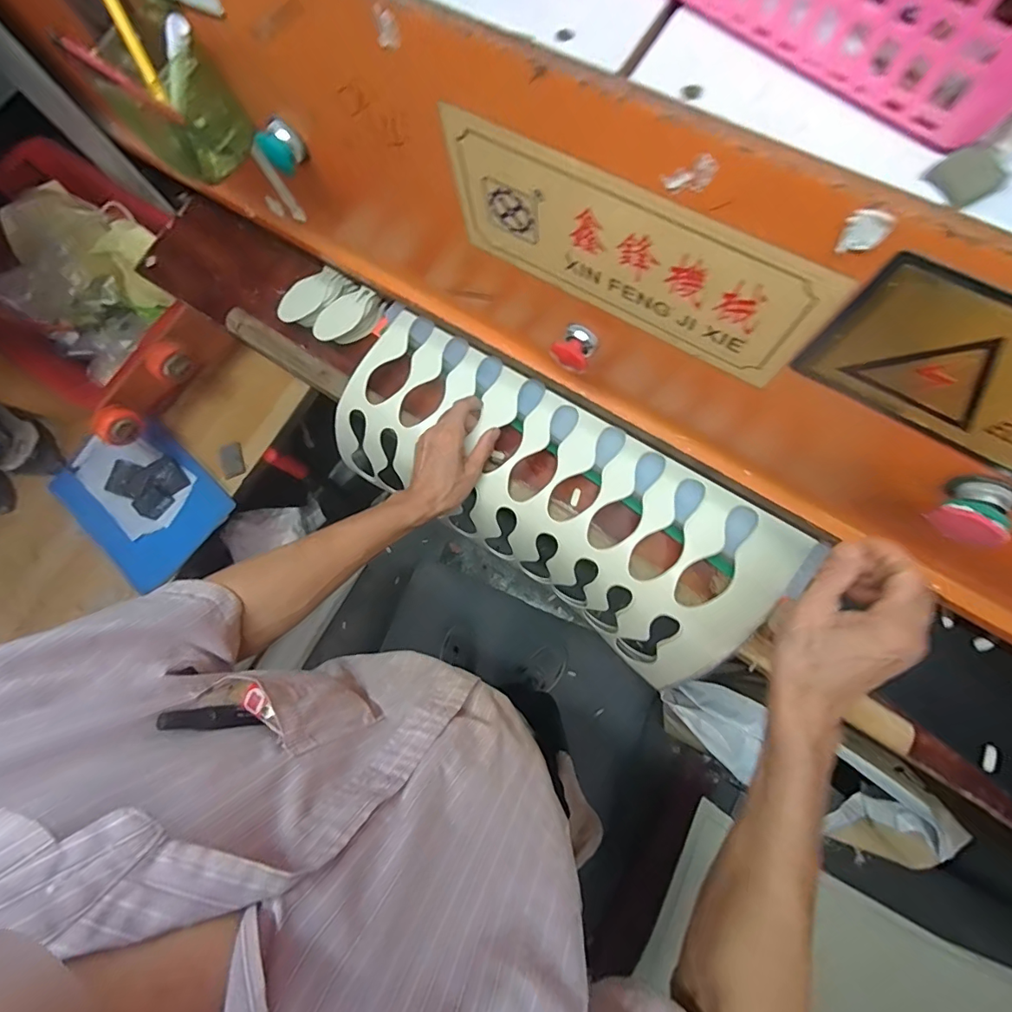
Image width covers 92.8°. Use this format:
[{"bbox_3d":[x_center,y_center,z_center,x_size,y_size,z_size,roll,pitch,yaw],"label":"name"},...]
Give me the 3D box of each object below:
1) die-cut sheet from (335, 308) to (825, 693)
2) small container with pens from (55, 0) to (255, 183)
[{"bbox_3d":[0.042,-0.010,0.604,0.567,0.080,0.242,33,103,12],"label":"die-cut sheet"},{"bbox_3d":[-0.299,-0.363,0.429,0.091,0.115,0.114,-37,69,-13],"label":"small container with pens"}]

